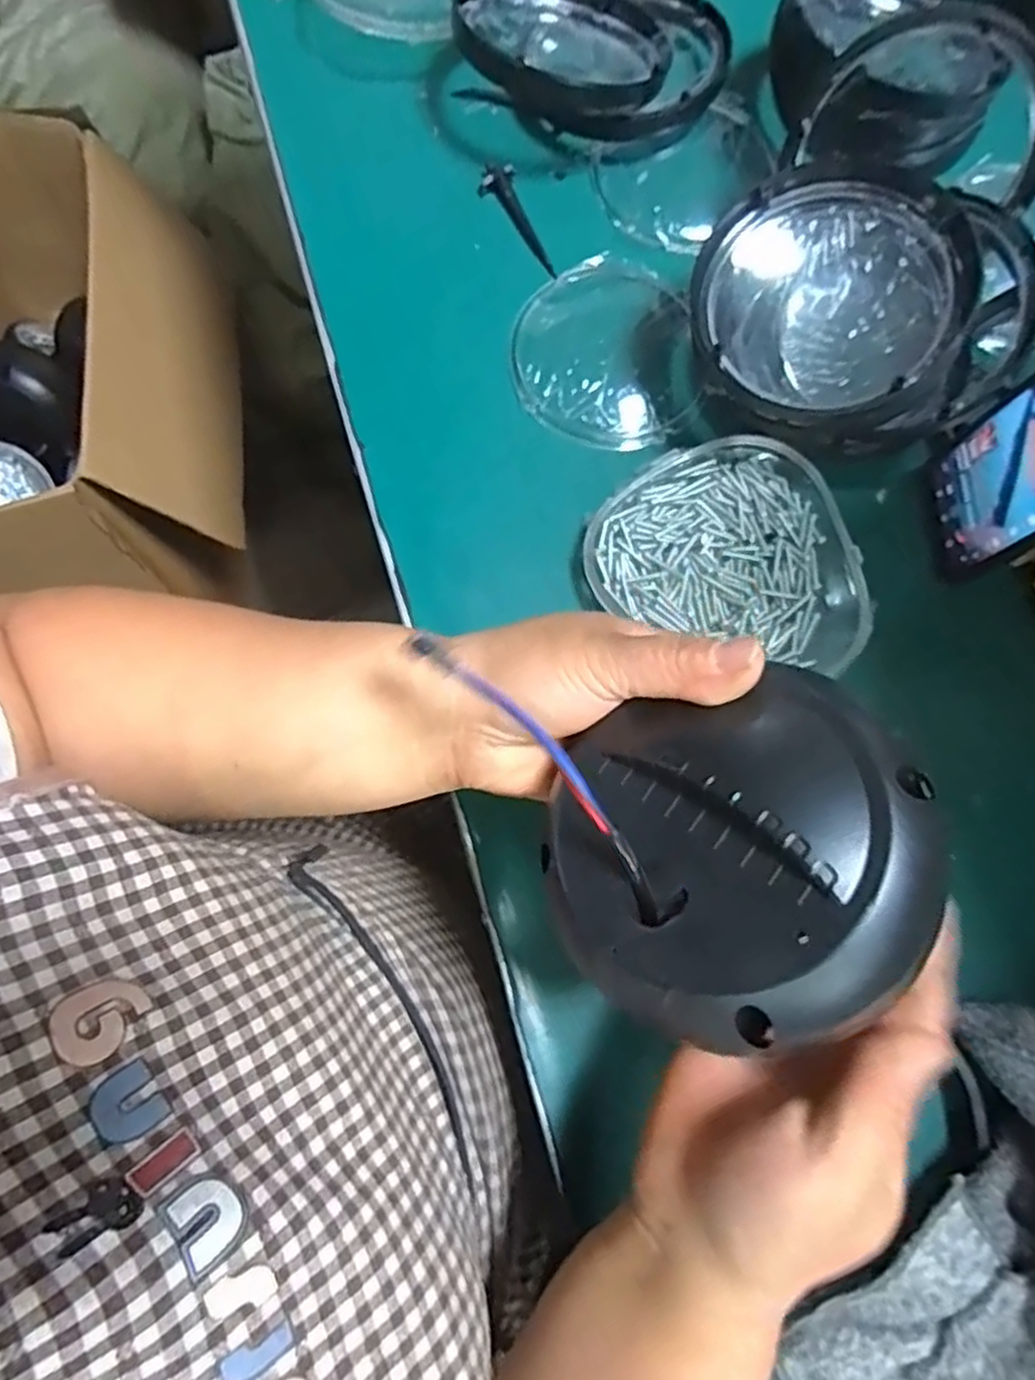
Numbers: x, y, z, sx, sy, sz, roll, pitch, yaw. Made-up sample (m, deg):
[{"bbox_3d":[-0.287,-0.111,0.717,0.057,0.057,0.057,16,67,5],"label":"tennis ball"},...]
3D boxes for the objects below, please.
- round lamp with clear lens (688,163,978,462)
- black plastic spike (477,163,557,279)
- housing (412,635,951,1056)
[{"bbox_3d":[0.167,-0.201,0.414,0.143,0.078,0.132,-1,75,-2],"label":"round lamp with clear lens"},{"bbox_3d":[0.003,-0.306,0.497,0.021,0.018,0.076,-37,100,-10],"label":"black plastic spike"},{"bbox_3d":[0.074,0.051,0.245,0.120,0.056,0.106,-13,76,-5],"label":"housing"}]

